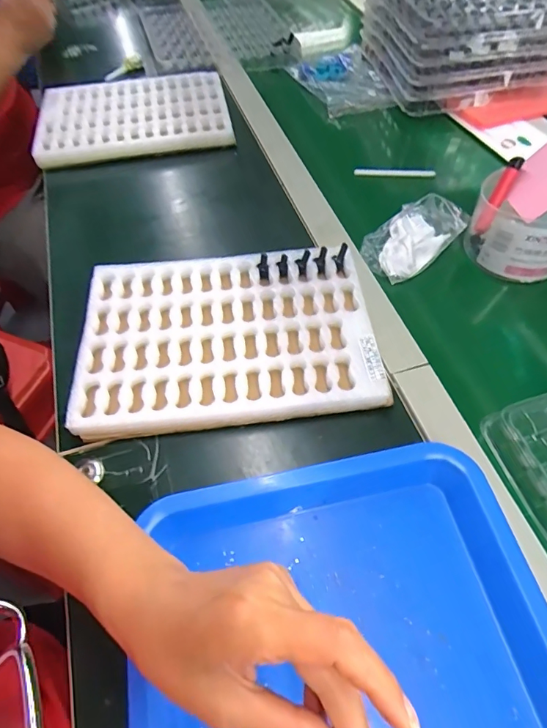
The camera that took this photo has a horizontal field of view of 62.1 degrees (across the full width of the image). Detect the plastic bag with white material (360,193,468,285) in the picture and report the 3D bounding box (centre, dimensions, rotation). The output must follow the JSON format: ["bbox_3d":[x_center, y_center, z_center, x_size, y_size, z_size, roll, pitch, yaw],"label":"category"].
[{"bbox_3d":[0.160,-0.148,0.521,0.124,0.035,0.077,-39,63,-23],"label":"plastic bag with white material"}]

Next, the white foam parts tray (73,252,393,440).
[{"bbox_3d":[-0.046,-0.028,0.442,0.272,0.034,0.188,-6,55,-3],"label":"white foam parts tray"}]

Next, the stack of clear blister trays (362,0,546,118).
[{"bbox_3d":[0.300,-0.532,0.721,0.254,0.119,0.264,-9,56,-5],"label":"stack of clear blister trays"}]

